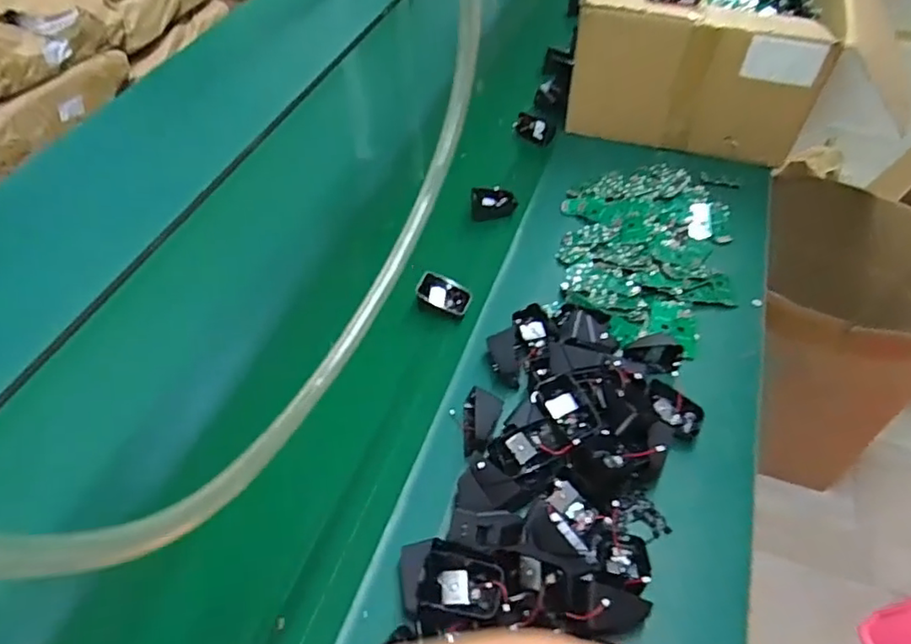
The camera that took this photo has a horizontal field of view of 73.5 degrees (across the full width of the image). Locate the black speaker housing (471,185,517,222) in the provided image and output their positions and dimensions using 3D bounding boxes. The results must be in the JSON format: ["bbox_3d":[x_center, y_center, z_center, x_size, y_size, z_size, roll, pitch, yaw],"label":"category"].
[{"bbox_3d":[0.059,-0.181,0.931,0.068,0.041,0.035,-1,51,0],"label":"black speaker housing"}]

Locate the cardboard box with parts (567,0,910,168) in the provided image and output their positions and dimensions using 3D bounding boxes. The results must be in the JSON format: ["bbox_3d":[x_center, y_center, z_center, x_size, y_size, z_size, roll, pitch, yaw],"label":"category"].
[{"bbox_3d":[0.451,-0.541,1.093,0.379,0.213,0.529,16,53,13],"label":"cardboard box with parts"}]

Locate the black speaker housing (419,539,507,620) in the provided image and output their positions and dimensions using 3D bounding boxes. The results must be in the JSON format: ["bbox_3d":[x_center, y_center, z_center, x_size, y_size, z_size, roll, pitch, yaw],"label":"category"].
[{"bbox_3d":[0.007,0.217,0.515,0.071,0.019,0.053,11,52,10],"label":"black speaker housing"}]

